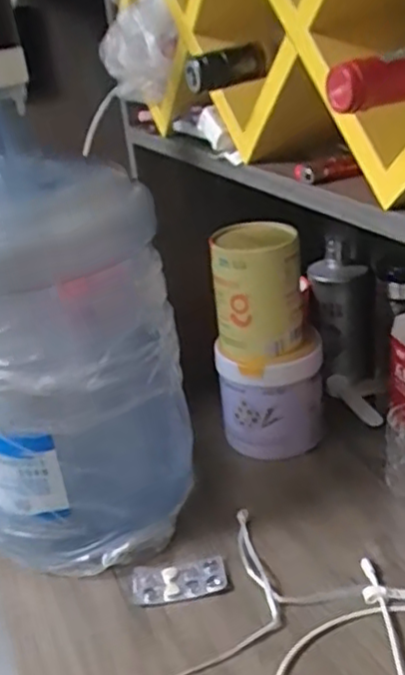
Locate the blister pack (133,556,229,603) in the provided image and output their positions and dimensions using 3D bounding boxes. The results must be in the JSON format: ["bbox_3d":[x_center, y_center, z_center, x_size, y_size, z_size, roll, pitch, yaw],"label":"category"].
[{"bbox_3d":[-0.024,0.240,0.667,0.091,0.007,0.042,-6,26,1],"label":"blister pack"}]

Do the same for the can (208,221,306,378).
[{"bbox_3d":[0.063,-0.050,0.786,0.096,0.159,0.088,-5,27,3],"label":"can"}]

